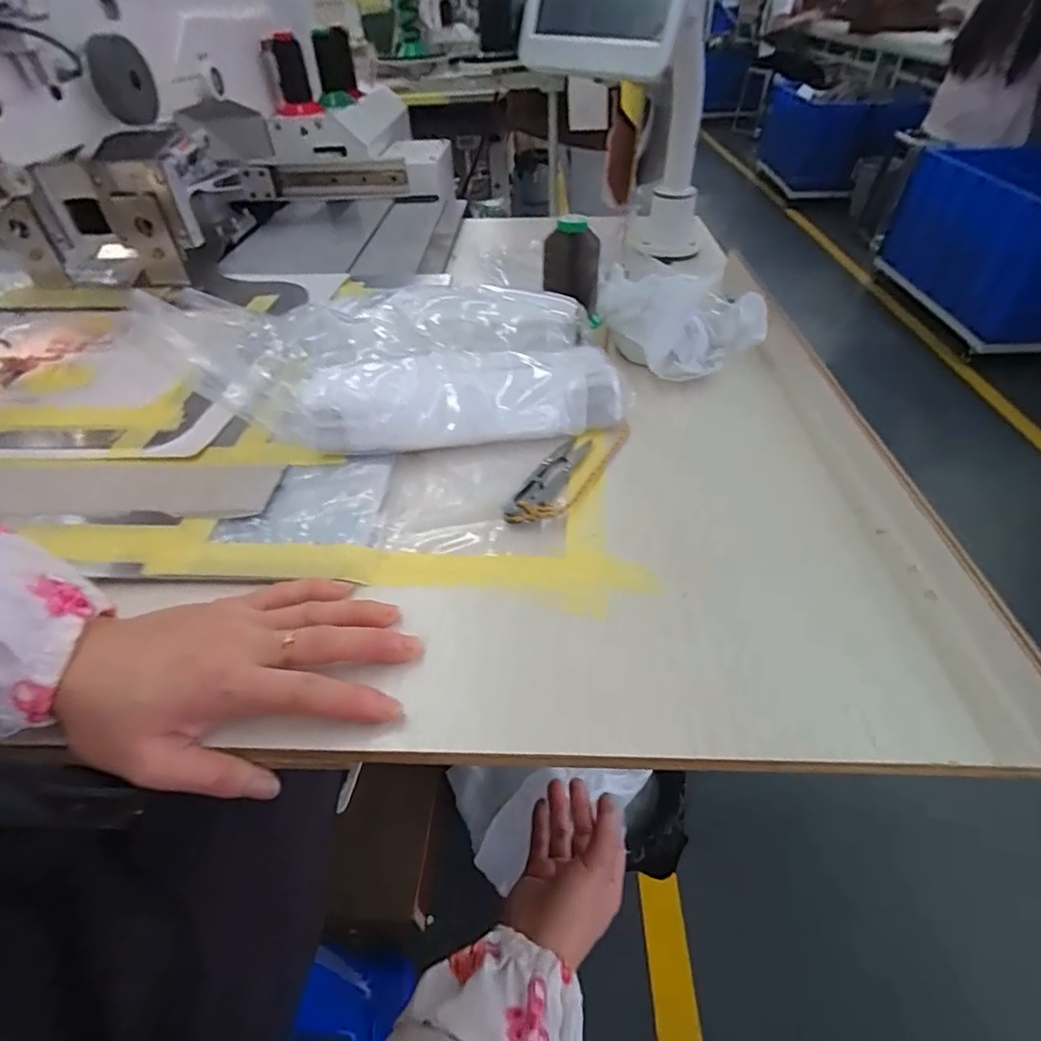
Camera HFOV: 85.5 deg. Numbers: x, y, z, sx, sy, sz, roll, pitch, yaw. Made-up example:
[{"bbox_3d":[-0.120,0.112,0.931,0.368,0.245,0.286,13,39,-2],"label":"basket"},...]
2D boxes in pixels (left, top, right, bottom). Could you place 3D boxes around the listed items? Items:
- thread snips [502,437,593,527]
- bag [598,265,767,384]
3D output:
[{"bbox_3d":[0.021,-0.030,0.376,0.026,0.007,0.097,17,46,19],"label":"thread snips"},{"bbox_3d":[0.139,-0.172,0.477,0.116,0.071,0.102,-26,48,-22],"label":"bag"}]

